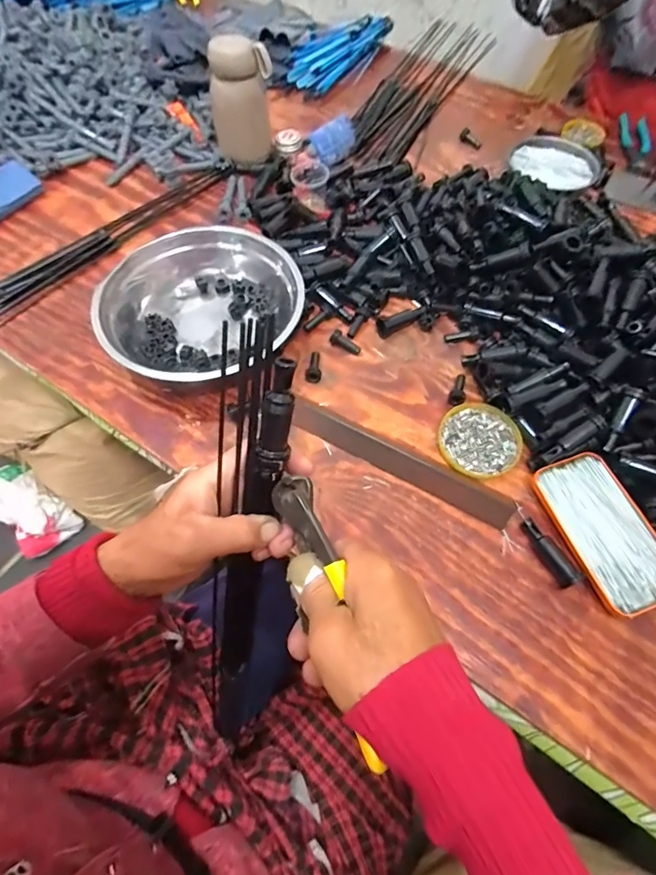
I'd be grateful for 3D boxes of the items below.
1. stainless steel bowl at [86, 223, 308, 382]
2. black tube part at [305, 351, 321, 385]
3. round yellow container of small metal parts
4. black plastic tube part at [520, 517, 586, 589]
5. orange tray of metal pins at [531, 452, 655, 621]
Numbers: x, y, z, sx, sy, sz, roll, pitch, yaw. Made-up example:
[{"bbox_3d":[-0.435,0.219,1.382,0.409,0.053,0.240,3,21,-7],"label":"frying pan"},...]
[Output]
[{"bbox_3d":[-0.149,-0.150,0.516,0.208,0.060,0.222,32,67,15],"label":"stainless steel bowl"},{"bbox_3d":[-0.016,-0.080,0.507,0.017,0.013,0.037,0,63,-1],"label":"black tube part"},{"bbox_3d":[0.158,0.002,0.470,0.083,0.010,0.082,0,63,-1],"label":"round yellow container of small metal parts"},{"bbox_3d":[0.200,0.103,0.405,0.018,0.019,0.065,-26,66,-13],"label":"black plastic tube part"},{"bbox_3d":[0.256,0.087,0.417,0.074,0.021,0.142,-18,64,-10],"label":"orange tray of metal pins"}]

